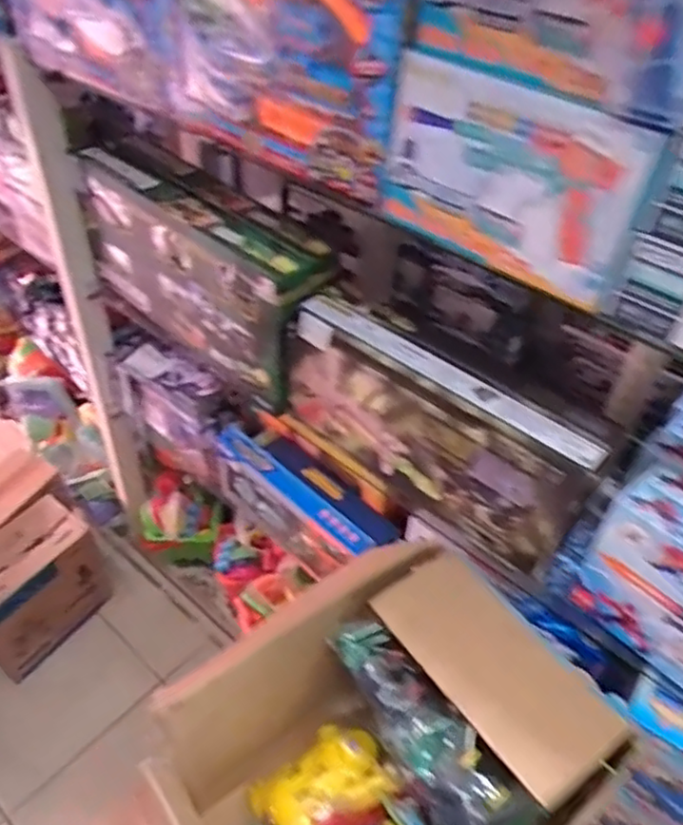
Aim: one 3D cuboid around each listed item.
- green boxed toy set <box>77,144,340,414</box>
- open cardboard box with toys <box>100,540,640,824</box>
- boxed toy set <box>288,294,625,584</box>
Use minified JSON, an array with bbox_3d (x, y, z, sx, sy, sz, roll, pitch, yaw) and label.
[{"bbox_3d":[-0.241,-0.232,1.093,0.489,0.241,0.124,34,51,27],"label":"green boxed toy set"},{"bbox_3d":[0.015,0.427,0.729,0.479,0.240,0.341,-31,54,-31],"label":"open cardboard box with toys"},{"bbox_3d":[0.119,0.030,0.907,0.444,0.230,0.107,30,50,24],"label":"boxed toy set"}]

